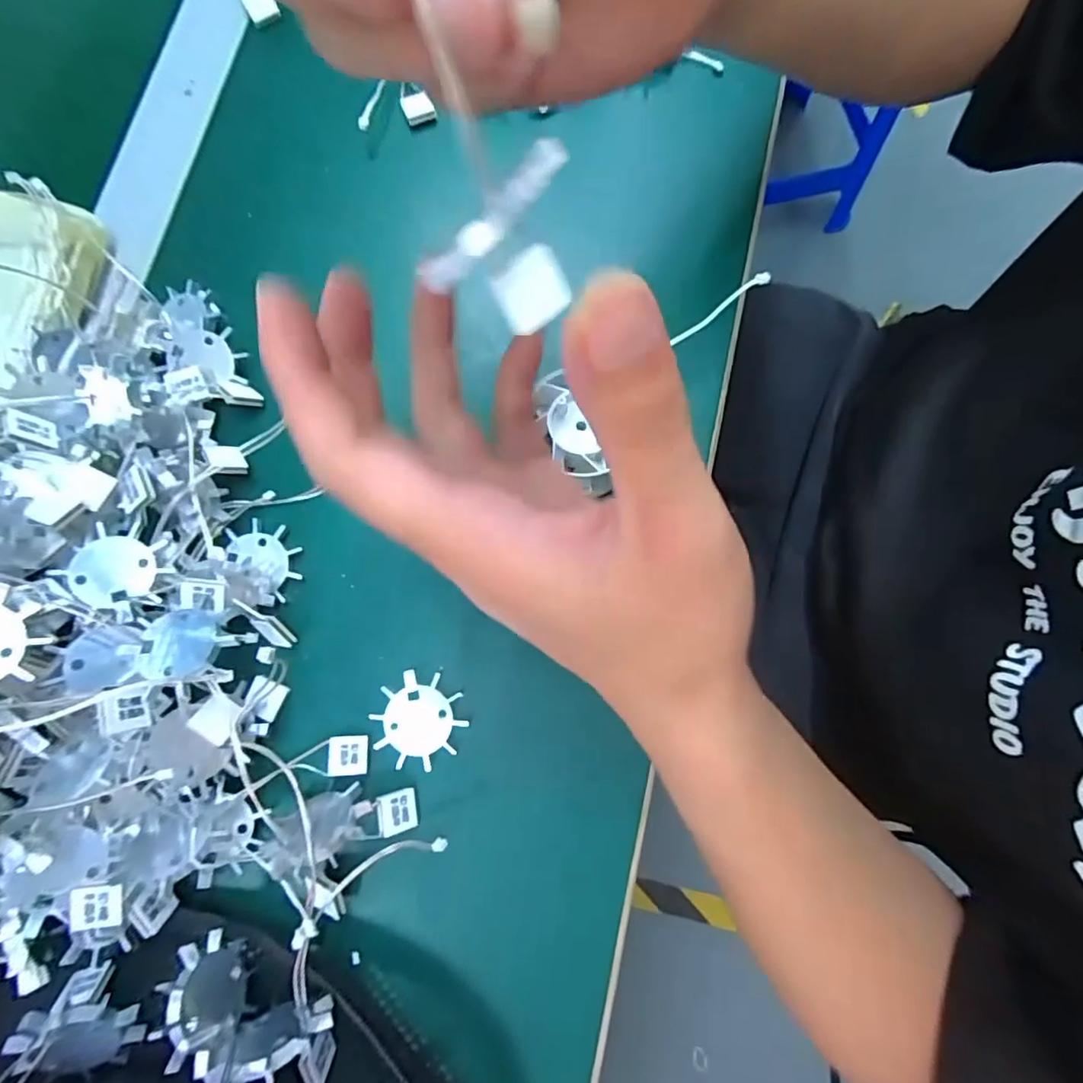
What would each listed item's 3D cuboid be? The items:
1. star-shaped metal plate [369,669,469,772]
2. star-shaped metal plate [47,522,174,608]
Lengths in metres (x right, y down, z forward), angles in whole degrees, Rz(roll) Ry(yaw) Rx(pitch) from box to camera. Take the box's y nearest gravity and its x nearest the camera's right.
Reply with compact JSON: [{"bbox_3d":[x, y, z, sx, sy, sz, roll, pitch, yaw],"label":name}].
[{"bbox_3d":[-0.053,0.077,0.243,0.037,0.004,0.037,40,83,7],"label":"star-shaped metal plate"},{"bbox_3d":[-0.167,0.010,0.223,0.034,0.004,0.033,29,67,-7],"label":"star-shaped metal plate"}]

